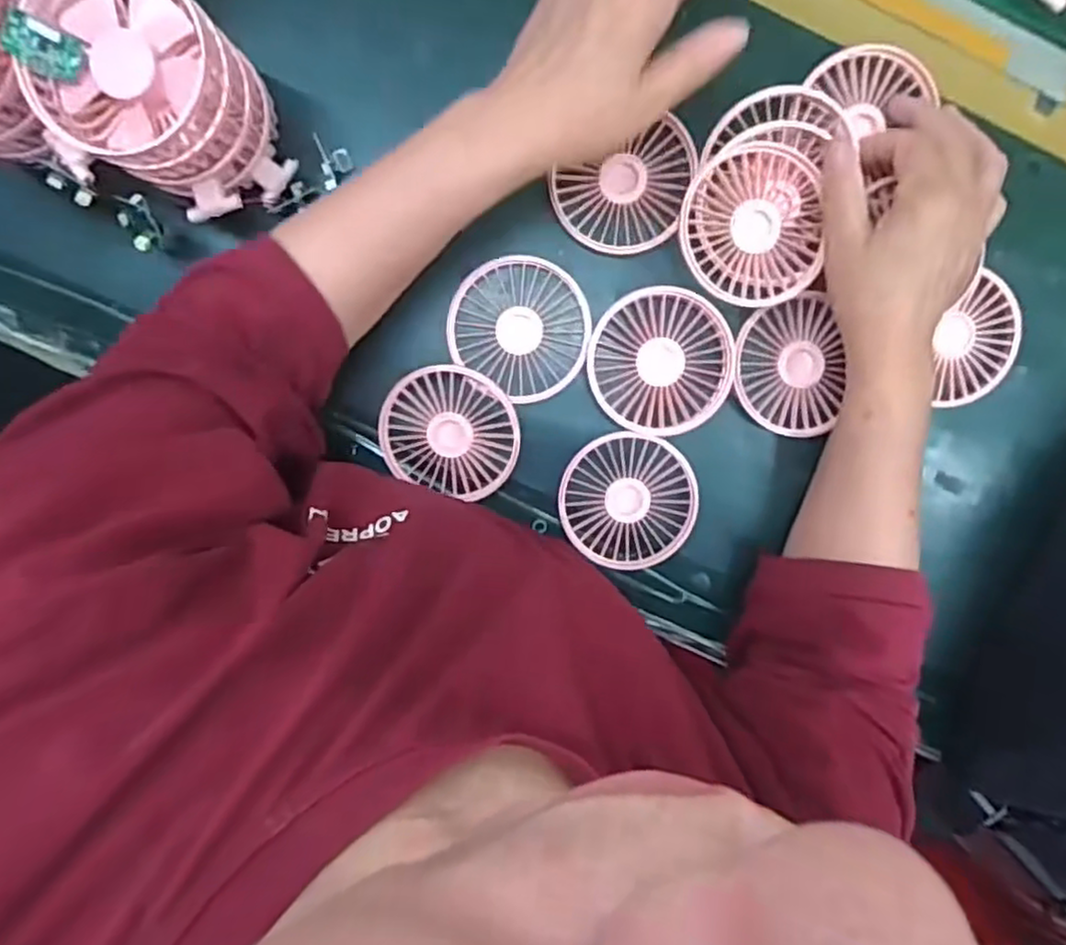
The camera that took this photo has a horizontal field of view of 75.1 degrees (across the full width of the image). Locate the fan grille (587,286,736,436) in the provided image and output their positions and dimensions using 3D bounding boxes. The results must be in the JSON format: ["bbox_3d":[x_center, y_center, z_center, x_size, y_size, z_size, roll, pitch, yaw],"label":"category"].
[{"bbox_3d":[0.080,-0.069,0.436,0.087,0.013,0.087,0,99,1],"label":"fan grille"}]

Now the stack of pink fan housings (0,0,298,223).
[{"bbox_3d":[-0.194,-0.198,0.375,0.101,0.099,0.108,6,99,0],"label":"stack of pink fan housings"}]

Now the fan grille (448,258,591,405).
[{"bbox_3d":[-0.007,-0.093,0.438,0.088,0.010,0.078,35,98,-4],"label":"fan grille"}]

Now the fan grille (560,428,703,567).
[{"bbox_3d":[0.063,0.018,0.453,0.085,0.008,0.089,0,99,1],"label":"fan grille"}]

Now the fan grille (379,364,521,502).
[{"bbox_3d":[-0.053,-0.026,0.444,0.086,0.016,0.080,0,99,1],"label":"fan grille"}]

